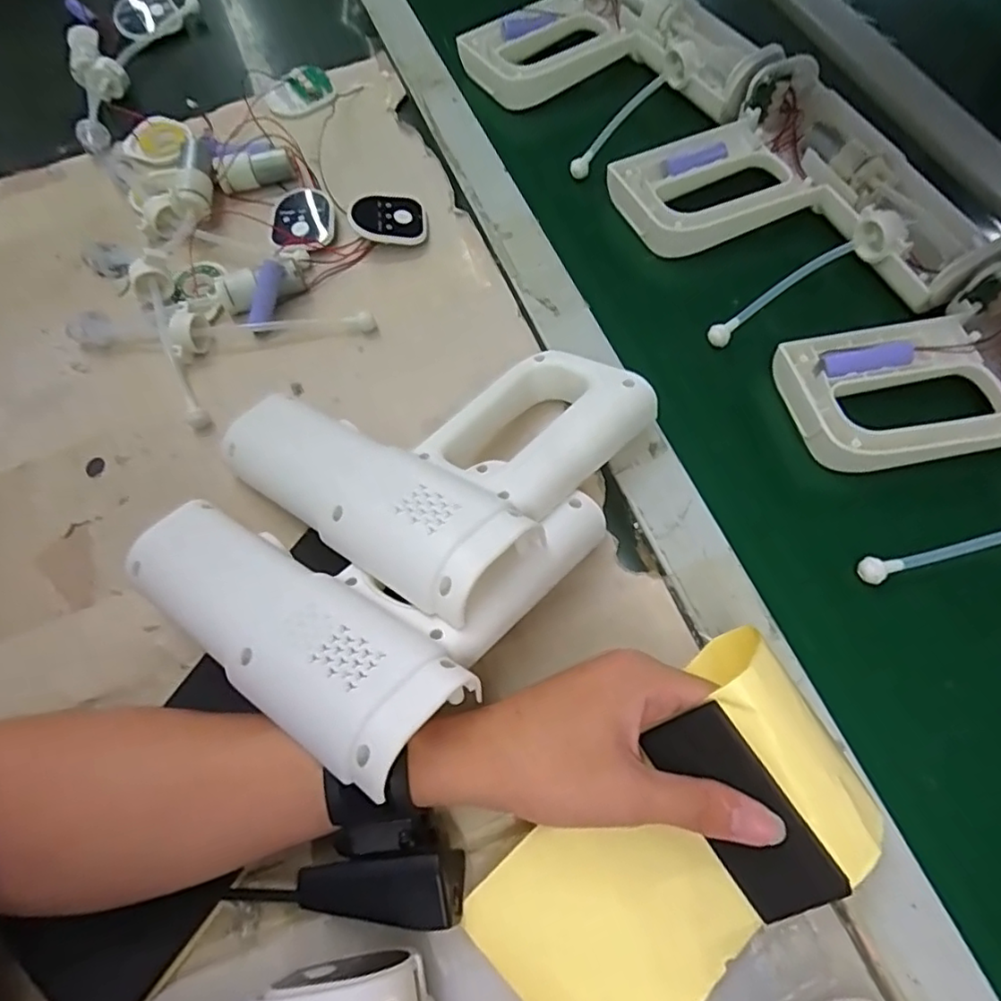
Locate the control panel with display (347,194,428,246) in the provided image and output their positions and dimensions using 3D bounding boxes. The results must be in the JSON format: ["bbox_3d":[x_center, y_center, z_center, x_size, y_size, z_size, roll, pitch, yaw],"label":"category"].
[{"bbox_3d":[-0.085,-0.215,0.466,0.056,0.019,0.041,-7,67,-3],"label":"control panel with display"}]

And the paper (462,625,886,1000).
[{"bbox_3d":[0.080,0.155,0.266,0.178,0.026,0.102,-45,82,-2],"label":"paper"}]

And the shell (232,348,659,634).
[{"bbox_3d":[-0.036,-0.035,0.367,0.200,0.045,0.179,29,55,34],"label":"shell"}]

